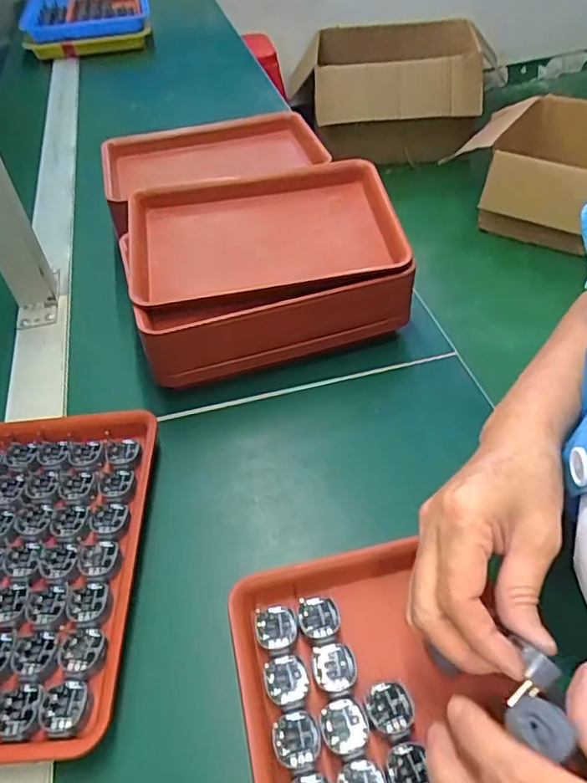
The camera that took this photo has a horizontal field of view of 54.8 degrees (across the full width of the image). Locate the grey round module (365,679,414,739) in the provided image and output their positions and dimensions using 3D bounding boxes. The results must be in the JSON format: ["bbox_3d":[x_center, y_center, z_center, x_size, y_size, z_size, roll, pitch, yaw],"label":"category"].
[{"bbox_3d":[0.052,0.172,0.308,0.025,0.005,0.028,-8,47,-3],"label":"grey round module"}]

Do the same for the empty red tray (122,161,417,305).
[{"bbox_3d":[-0.025,-0.148,0.514,0.237,0.033,0.159,-10,47,-3],"label":"empty red tray"}]

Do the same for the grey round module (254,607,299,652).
[{"bbox_3d":[-0.011,0.141,0.340,0.024,0.004,0.025,-2,47,2],"label":"grey round module"}]

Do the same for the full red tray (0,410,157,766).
[{"bbox_3d":[-0.181,0.114,0.380,0.154,0.020,0.234,-4,47,0],"label":"full red tray"}]

